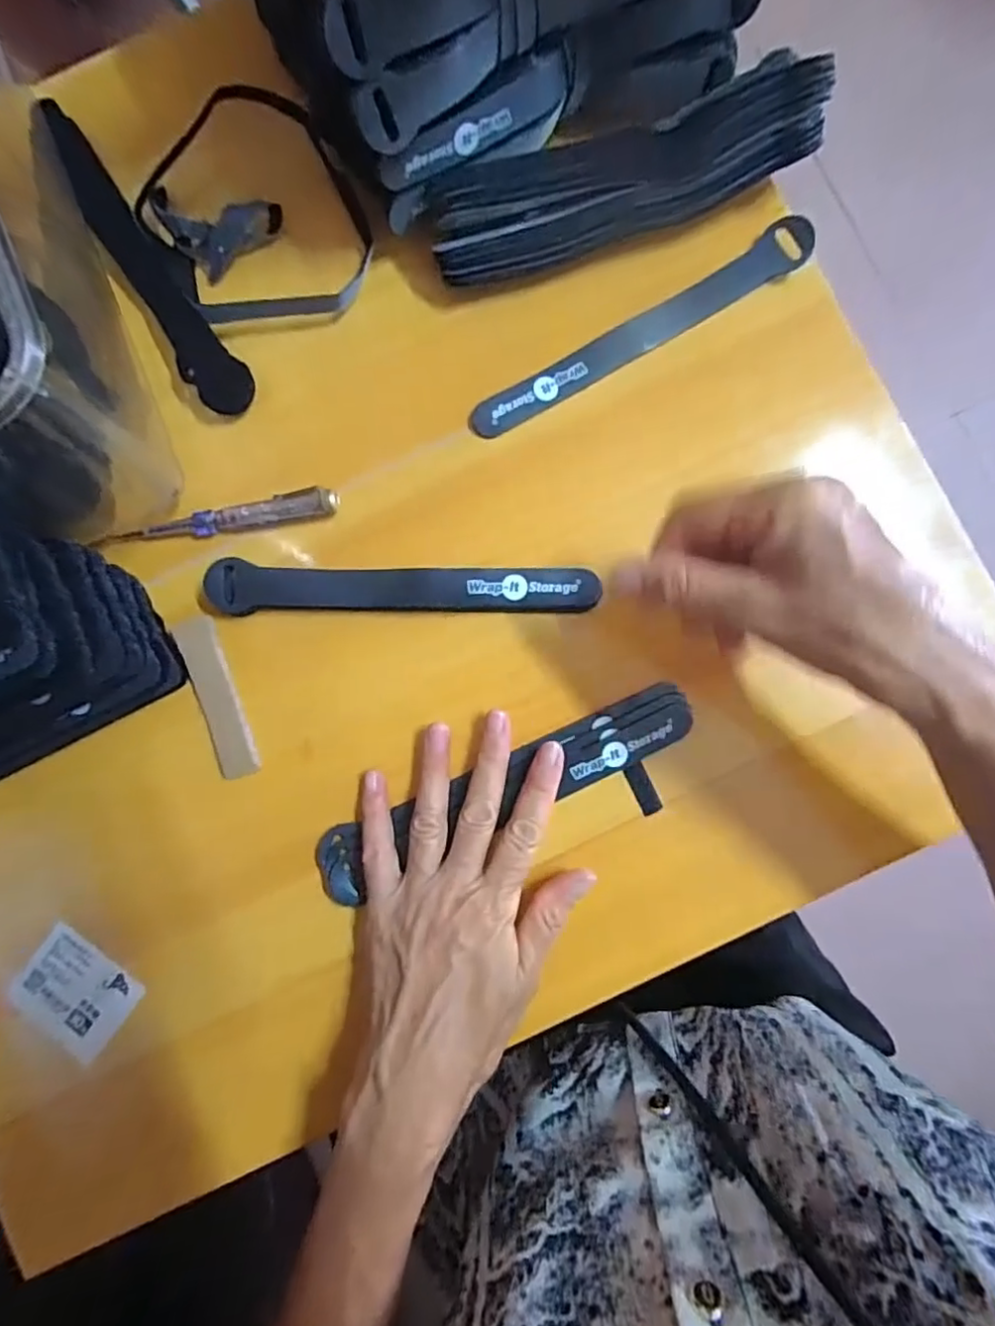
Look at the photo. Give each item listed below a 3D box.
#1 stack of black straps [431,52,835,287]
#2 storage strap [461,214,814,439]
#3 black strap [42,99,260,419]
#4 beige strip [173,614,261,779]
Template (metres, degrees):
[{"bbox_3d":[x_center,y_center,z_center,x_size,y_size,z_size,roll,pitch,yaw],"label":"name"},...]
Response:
[{"bbox_3d":[0.062,-0.250,0.315,0.202,0.044,0.045,-16,86,1],"label":"stack of black straps"},{"bbox_3d":[0.076,-0.178,0.329,0.201,0.011,0.023,-29,86,0],"label":"storage strap"},{"bbox_3d":[-0.196,-0.228,0.337,0.032,0.010,0.208,-32,86,0],"label":"black strap"},{"bbox_3d":[-0.148,0.018,0.324,0.021,0.005,0.087,-21,86,1],"label":"beige strip"}]

